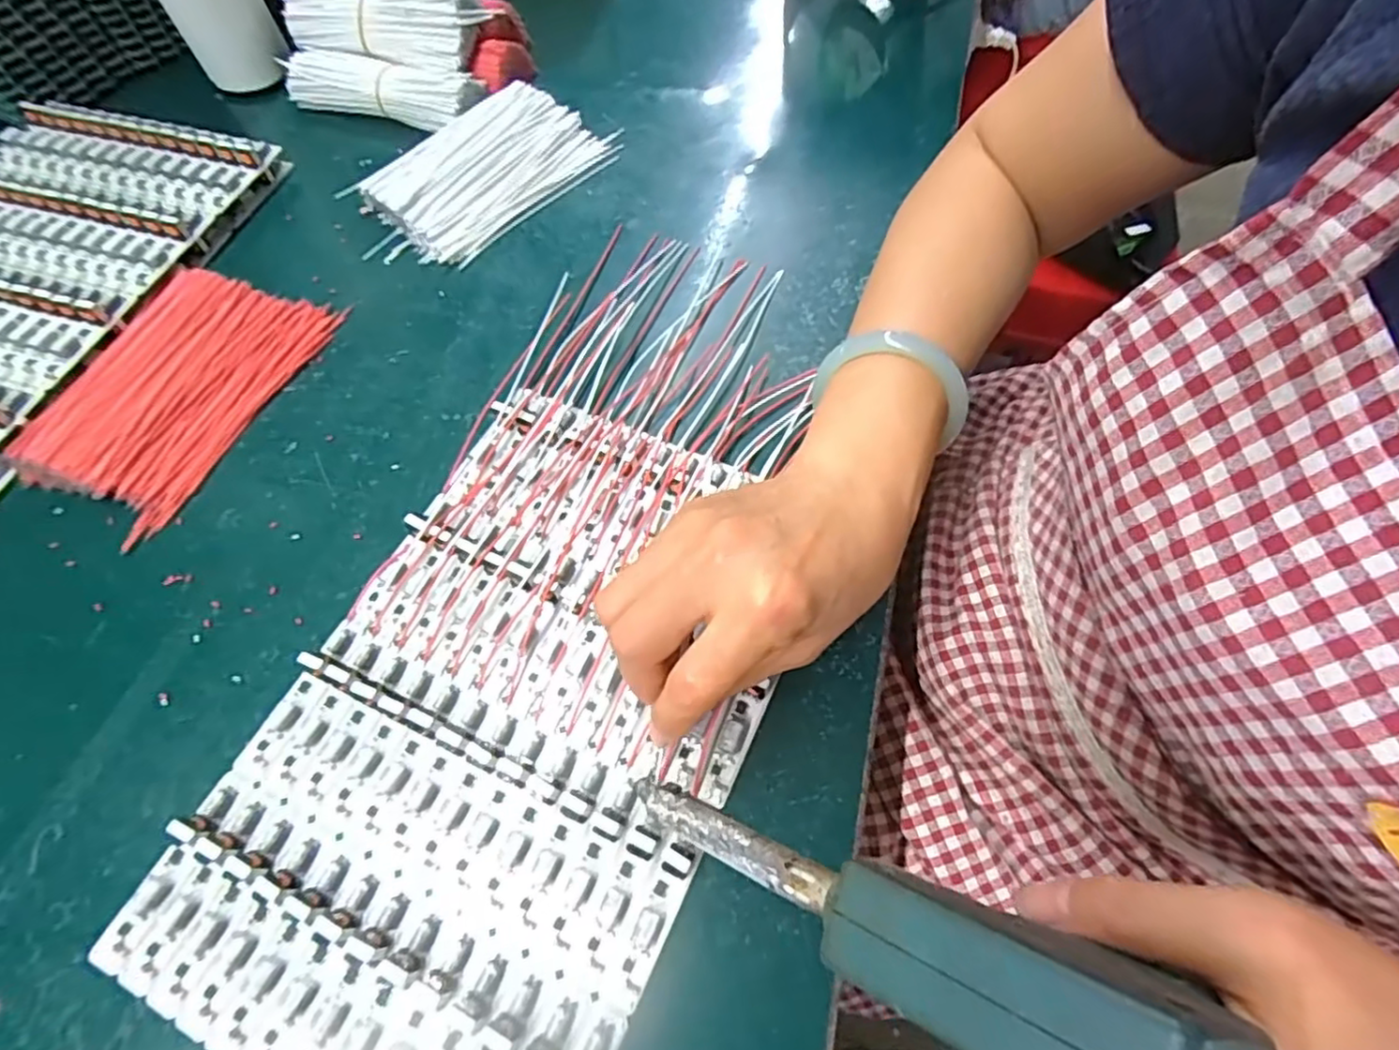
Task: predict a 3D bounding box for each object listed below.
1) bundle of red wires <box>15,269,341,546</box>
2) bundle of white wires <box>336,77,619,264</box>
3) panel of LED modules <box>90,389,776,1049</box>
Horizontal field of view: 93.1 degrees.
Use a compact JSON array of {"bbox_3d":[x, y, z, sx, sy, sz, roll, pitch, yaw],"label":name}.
[{"bbox_3d":[-0.291,-0.081,0.369,0.096,0.023,0.157,20,65,12],"label":"bundle of red wires"},{"bbox_3d":[-0.144,-0.239,0.445,0.090,0.028,0.171,41,71,20],"label":"bundle of white wires"},{"bbox_3d":[-0.079,0.078,0.282,0.186,0.014,0.292,22,66,12],"label":"panel of LED modules"}]

